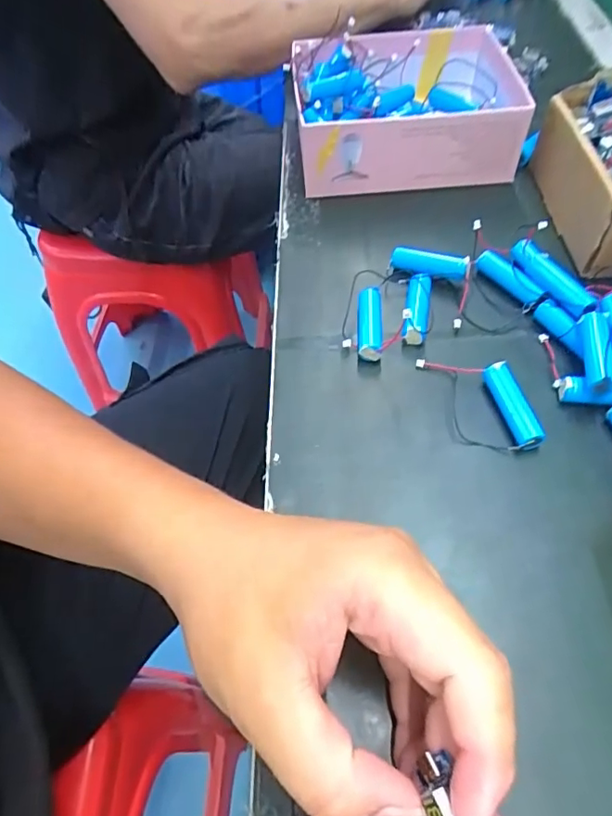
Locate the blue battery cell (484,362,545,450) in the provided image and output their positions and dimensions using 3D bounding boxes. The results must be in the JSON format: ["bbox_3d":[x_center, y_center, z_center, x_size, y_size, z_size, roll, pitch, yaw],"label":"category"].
[{"bbox_3d":[0.112,0.000,0.291,0.016,0.016,0.049,-12,55,-4],"label":"blue battery cell"}]

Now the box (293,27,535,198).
[{"bbox_3d":[0.076,-0.238,0.427,0.163,0.057,0.141,-6,55,1],"label":"box"}]

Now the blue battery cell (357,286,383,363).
[{"bbox_3d":[0.039,-0.051,0.326,0.015,0.015,0.049,1,55,6],"label":"blue battery cell"}]

